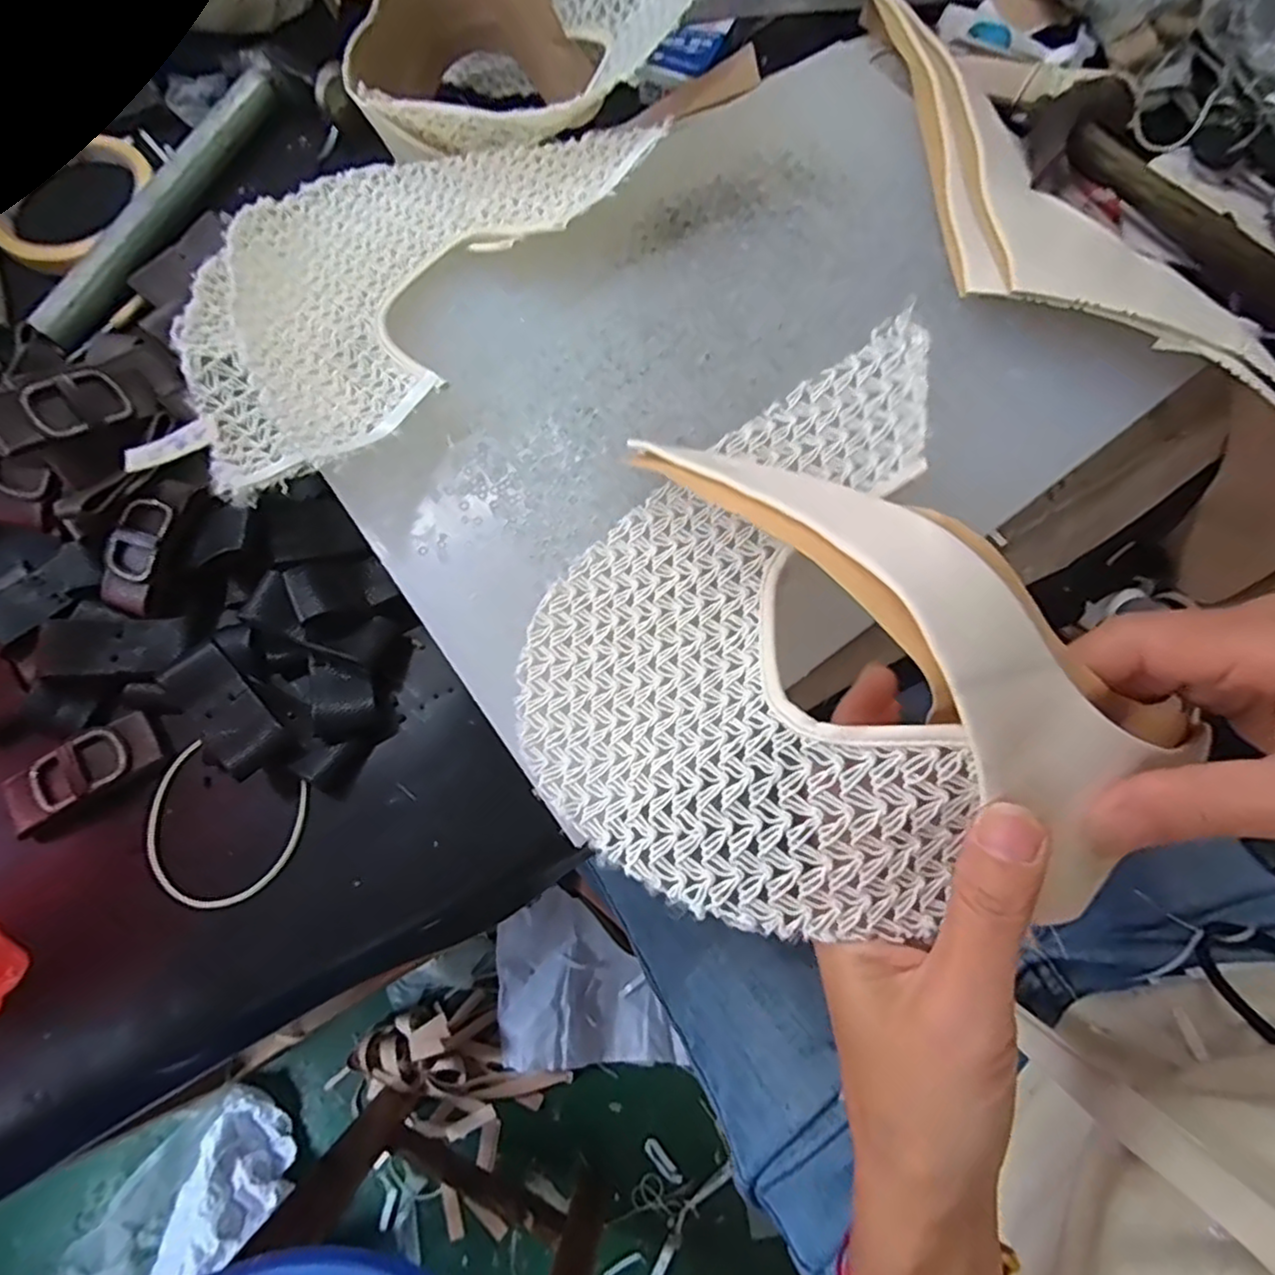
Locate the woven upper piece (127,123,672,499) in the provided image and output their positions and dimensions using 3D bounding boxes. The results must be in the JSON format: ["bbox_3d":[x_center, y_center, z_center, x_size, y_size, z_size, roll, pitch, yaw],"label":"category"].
[{"bbox_3d":[-0.124,-0.168,0.294,0.152,0.034,0.237,34,76,10],"label":"woven upper piece"}]

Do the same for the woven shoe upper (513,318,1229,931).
[{"bbox_3d":[0.046,0.003,0.209,0.169,0.082,0.177,0,73,0],"label":"woven shoe upper"}]

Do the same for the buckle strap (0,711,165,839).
[{"bbox_3d":[-0.237,0.057,0.275,0.061,0.007,0.026,-34,76,-10],"label":"buckle strap"}]

